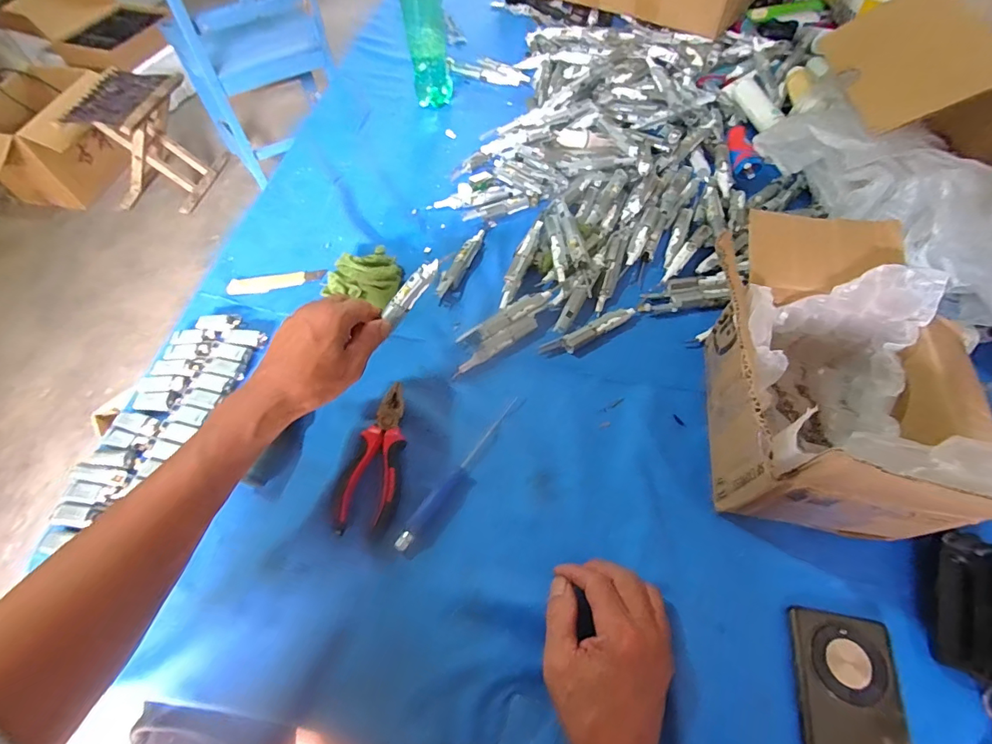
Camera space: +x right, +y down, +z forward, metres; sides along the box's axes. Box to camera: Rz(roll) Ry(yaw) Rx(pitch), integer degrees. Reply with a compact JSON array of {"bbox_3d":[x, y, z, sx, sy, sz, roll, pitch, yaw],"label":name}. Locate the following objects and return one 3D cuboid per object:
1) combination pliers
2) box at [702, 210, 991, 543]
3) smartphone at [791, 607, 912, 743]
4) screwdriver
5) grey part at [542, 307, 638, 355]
[{"bbox_3d":[-0.121,0.081,0.458,0.060,0.014,0.149,2,60,4],"label":"combination pliers"},{"bbox_3d":[0.310,-0.008,0.411,0.220,0.157,0.280,7,61,7],"label":"box"},{"bbox_3d":[0.265,0.268,0.338,0.073,0.010,0.162,8,61,8],"label":"smartphone"},{"bbox_3d":[-0.032,0.094,0.447,0.016,0.014,0.180,33,67,20],"label":"screwdriver"},{"bbox_3d":[0.108,-0.045,0.529,0.120,0.012,0.020,-22,62,-10],"label":"grey part"}]

